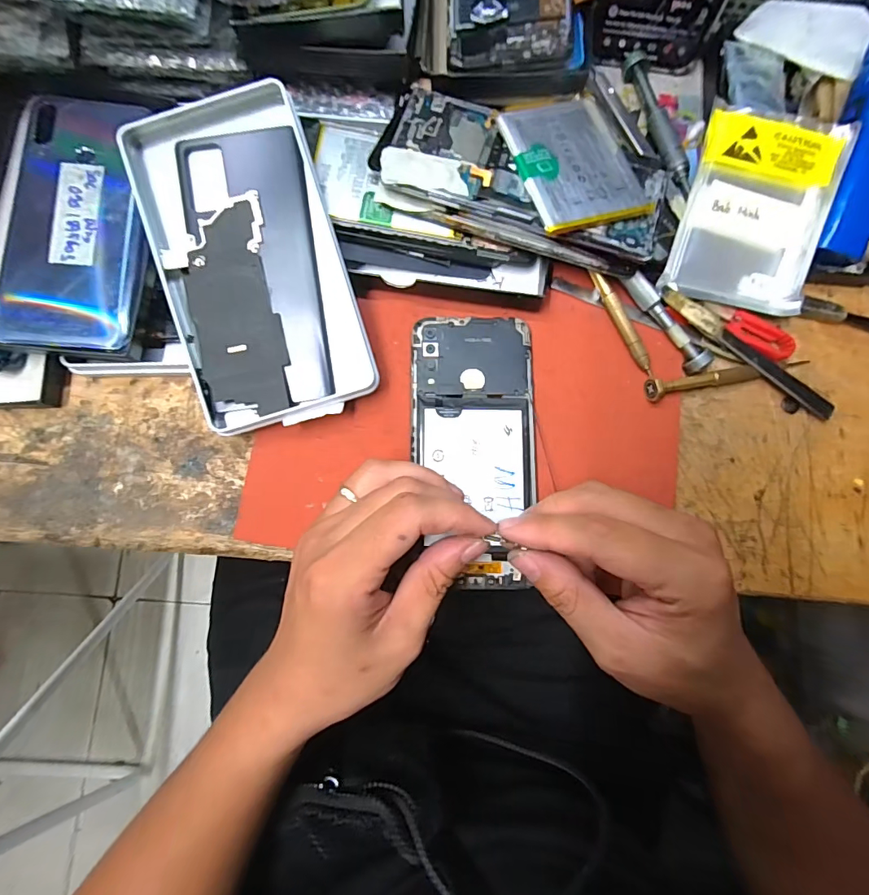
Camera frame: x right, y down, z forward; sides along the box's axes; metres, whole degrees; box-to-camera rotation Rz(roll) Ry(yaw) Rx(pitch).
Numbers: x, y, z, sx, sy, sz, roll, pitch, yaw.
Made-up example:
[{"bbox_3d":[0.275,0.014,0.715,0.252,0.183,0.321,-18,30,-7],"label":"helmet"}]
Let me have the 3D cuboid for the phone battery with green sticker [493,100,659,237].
[{"bbox_3d":[0.081,-0.164,0.261,0.067,0.006,0.084,-17,77,-8],"label":"phone battery with green sticker"}]

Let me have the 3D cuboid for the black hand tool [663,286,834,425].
[{"bbox_3d":[0.193,-0.059,0.282,0.125,0.008,0.014,37,83,4],"label":"black hand tool"}]

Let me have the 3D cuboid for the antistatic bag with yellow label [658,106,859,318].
[{"bbox_3d":[0.190,-0.140,0.273,0.081,0.012,0.104,10,105,2],"label":"antistatic bag with yellow label"}]

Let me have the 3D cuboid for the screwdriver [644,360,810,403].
[{"bbox_3d":[0.182,-0.043,0.281,0.108,0.013,0.013,-9,82,-2],"label":"screwdriver"}]

